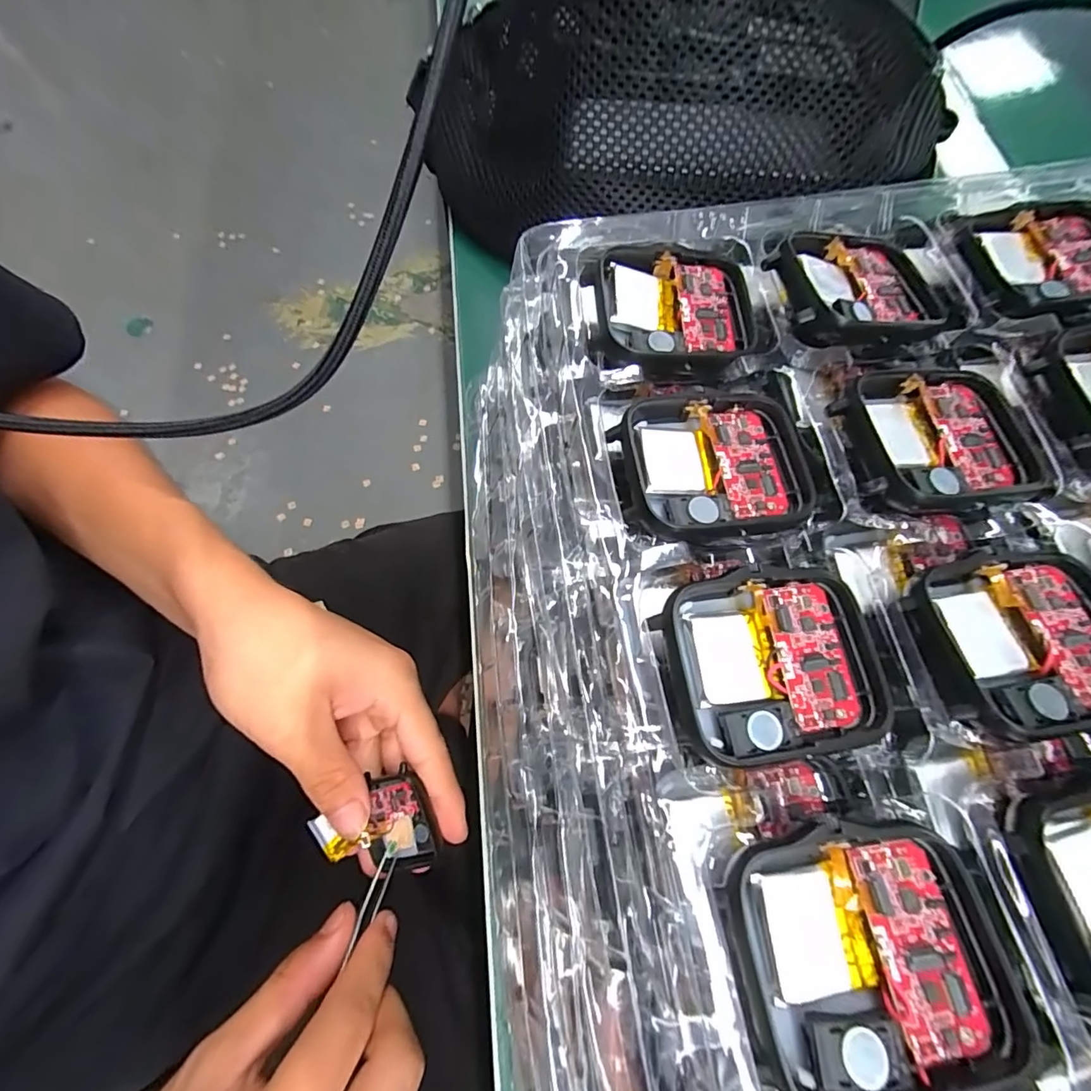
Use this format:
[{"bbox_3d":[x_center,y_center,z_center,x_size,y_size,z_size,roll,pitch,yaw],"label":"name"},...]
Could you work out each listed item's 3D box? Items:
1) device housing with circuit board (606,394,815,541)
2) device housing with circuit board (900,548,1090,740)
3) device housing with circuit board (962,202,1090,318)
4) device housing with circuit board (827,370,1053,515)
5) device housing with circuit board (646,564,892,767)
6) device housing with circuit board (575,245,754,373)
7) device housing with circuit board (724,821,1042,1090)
[{"bbox_3d":[0.041,-0.020,0.119,0.047,0.009,0.037,-9,70,-4],"label":"device housing with circuit board"},{"bbox_3d":[0.104,0.020,0.104,0.048,0.004,0.037,-8,70,-4],"label":"device housing with circuit board"},{"bbox_3d":[0.146,-0.082,0.139,0.048,0.006,0.038,-7,70,-3],"label":"device housing with circuit board"},{"bbox_3d":[0.098,-0.027,0.120,0.050,0.008,0.037,-5,70,-3],"label":"device housing with circuit board"},{"bbox_3d":[0.049,0.024,0.103,0.046,0.006,0.037,-7,70,-4],"label":"device housing with circuit board"},{"bbox_3d":[0.036,-0.064,0.136,0.047,0.010,0.038,-2,70,-2],"label":"device housing with circuit board"},{"bbox_3d":[0.056,0.070,0.084,0.044,0.006,0.038,-5,70,-3],"label":"device housing with circuit board"}]

